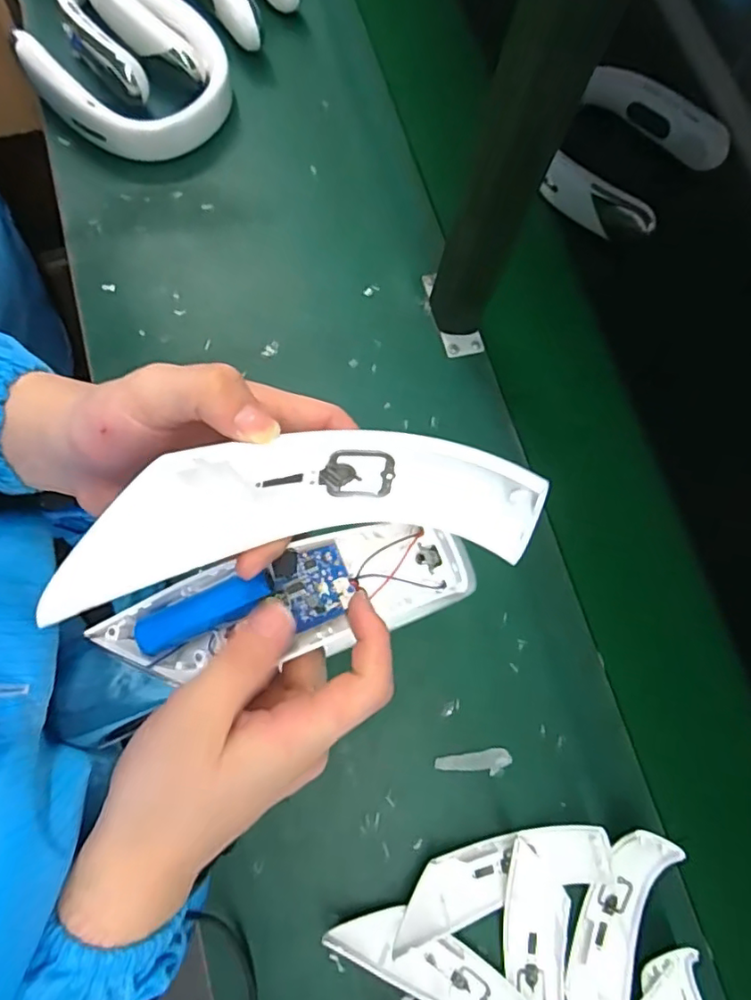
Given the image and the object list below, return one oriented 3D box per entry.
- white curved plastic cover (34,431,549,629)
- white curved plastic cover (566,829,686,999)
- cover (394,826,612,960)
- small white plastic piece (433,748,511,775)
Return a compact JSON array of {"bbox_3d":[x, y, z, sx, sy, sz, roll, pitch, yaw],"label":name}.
[{"bbox_3d":[-0.029,0.006,0.228,0.175,0.049,0.051,-8,75,-14],"label":"white curved plastic cover"},{"bbox_3d":[0.183,0.344,0.455,0.052,0.049,0.175,21,74,2],"label":"white curved plastic cover"},{"bbox_3d":[0.097,0.297,0.465,0.174,0.033,0.053,-18,77,-10],"label":"cover"},{"bbox_3d":[0.084,0.226,0.505,0.065,0.004,0.019,-6,75,-7],"label":"small white plastic piece"}]

